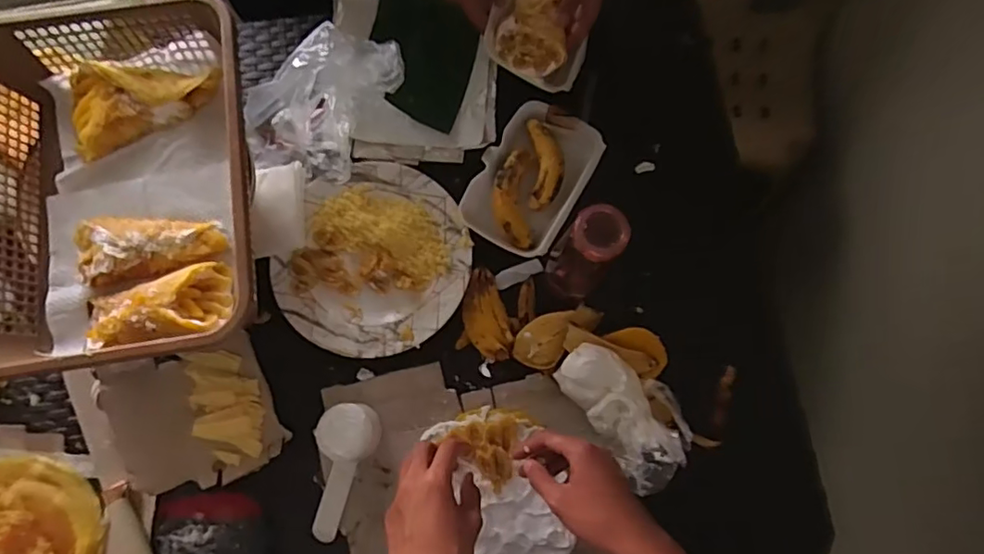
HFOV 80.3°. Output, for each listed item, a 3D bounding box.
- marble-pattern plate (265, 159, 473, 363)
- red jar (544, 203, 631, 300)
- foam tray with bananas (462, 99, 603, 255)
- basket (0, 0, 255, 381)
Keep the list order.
[{"bbox_3d":[-0.132,-0.021,0.669,0.204,0.025,0.221,0,77,0],"label":"marble-pattern plate"},{"bbox_3d":[0.090,-0.016,0.591,0.052,0.207,0.058,-41,80,-9],"label":"red jar"},{"bbox_3d":[0.048,-0.118,0.691,0.115,0.030,0.178,28,79,6],"label":"foam tray with bananas"},{"bbox_3d":[-0.363,-0.088,0.576,0.265,0.096,0.346,-7,77,-2],"label":"basket"}]

